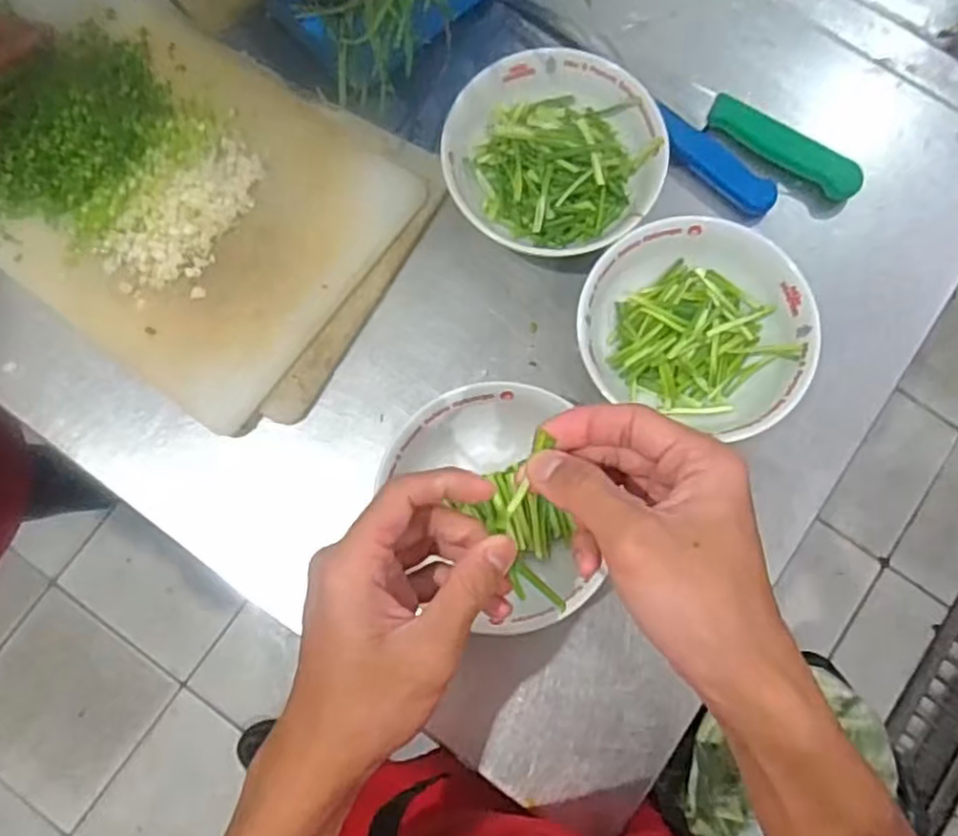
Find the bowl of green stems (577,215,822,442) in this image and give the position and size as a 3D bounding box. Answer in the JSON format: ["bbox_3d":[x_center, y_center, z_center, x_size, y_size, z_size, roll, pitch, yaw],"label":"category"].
[{"bbox_3d":[0.143,-0.064,0.497,0.145,0.055,0.127,23,81,3],"label":"bowl of green stems"}]

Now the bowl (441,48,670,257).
[{"bbox_3d":[0.050,-0.183,0.520,0.144,0.050,0.132,0,81,-1],"label":"bowl"}]

